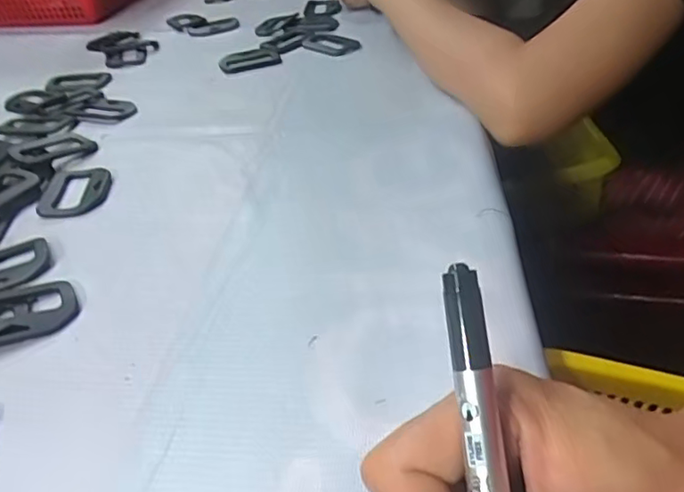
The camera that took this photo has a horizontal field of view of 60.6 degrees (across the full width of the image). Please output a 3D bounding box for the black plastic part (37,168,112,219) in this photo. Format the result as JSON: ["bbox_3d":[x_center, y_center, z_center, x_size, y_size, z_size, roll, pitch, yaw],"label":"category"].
[{"bbox_3d":[-0.188,-0.039,0.410,0.047,0.005,0.060,-11,37,-9],"label":"black plastic part"}]

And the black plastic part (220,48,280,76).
[{"bbox_3d":[-0.094,-0.188,0.593,0.060,0.008,0.039,-13,37,-10],"label":"black plastic part"}]

